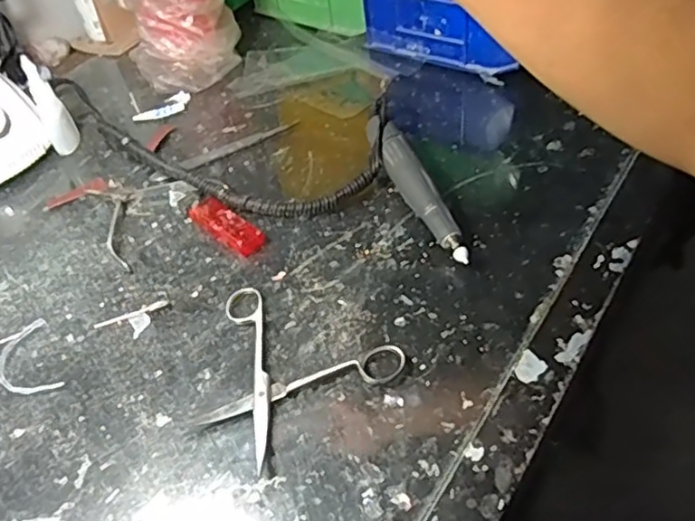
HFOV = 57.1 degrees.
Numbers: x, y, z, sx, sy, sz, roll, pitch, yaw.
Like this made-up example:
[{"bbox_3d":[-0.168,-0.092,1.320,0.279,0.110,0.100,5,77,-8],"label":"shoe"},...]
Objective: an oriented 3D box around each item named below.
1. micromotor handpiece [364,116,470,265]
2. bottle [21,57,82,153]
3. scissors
[{"bbox_3d":[0.050,-0.056,0.481,0.021,0.032,0.162,-18,46,-10],"label":"micromotor handpiece"},{"bbox_3d":[-0.263,-0.136,0.565,0.025,0.087,0.020,-30,50,-20],"label":"bottle"},{"bbox_3d":[-0.043,0.071,0.390,0.128,0.006,0.100,19,51,24],"label":"scissors"}]

